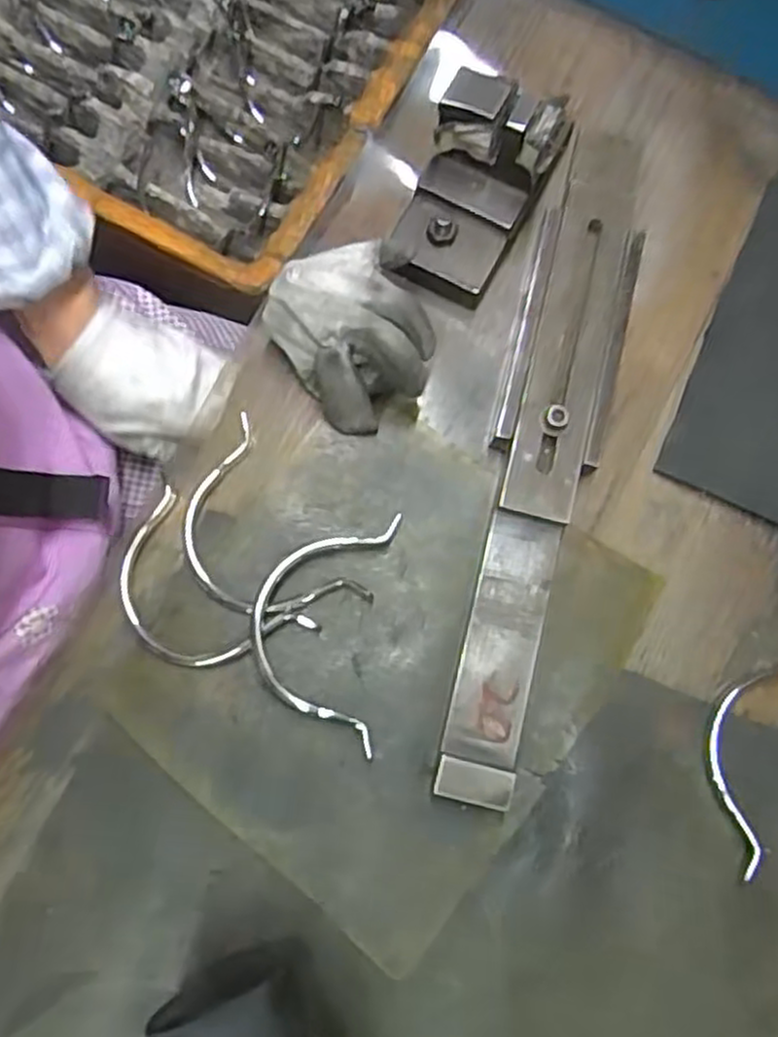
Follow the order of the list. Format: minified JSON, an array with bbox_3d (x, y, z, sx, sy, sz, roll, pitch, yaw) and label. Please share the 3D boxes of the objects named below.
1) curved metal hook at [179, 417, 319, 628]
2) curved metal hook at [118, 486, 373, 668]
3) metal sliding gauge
[{"bbox_3d":[-0.085,0.009,0.408,0.055,0.015,0.124,-20,79,-6],"label":"curved metal hook"},{"bbox_3d":[-0.085,0.046,0.404,0.127,0.006,0.081,28,79,4],"label":"curved metal hook"},{"bbox_3d":[0.088,-0.047,0.423,0.058,0.021,0.392,15,78,2],"label":"metal sliding gauge"}]

